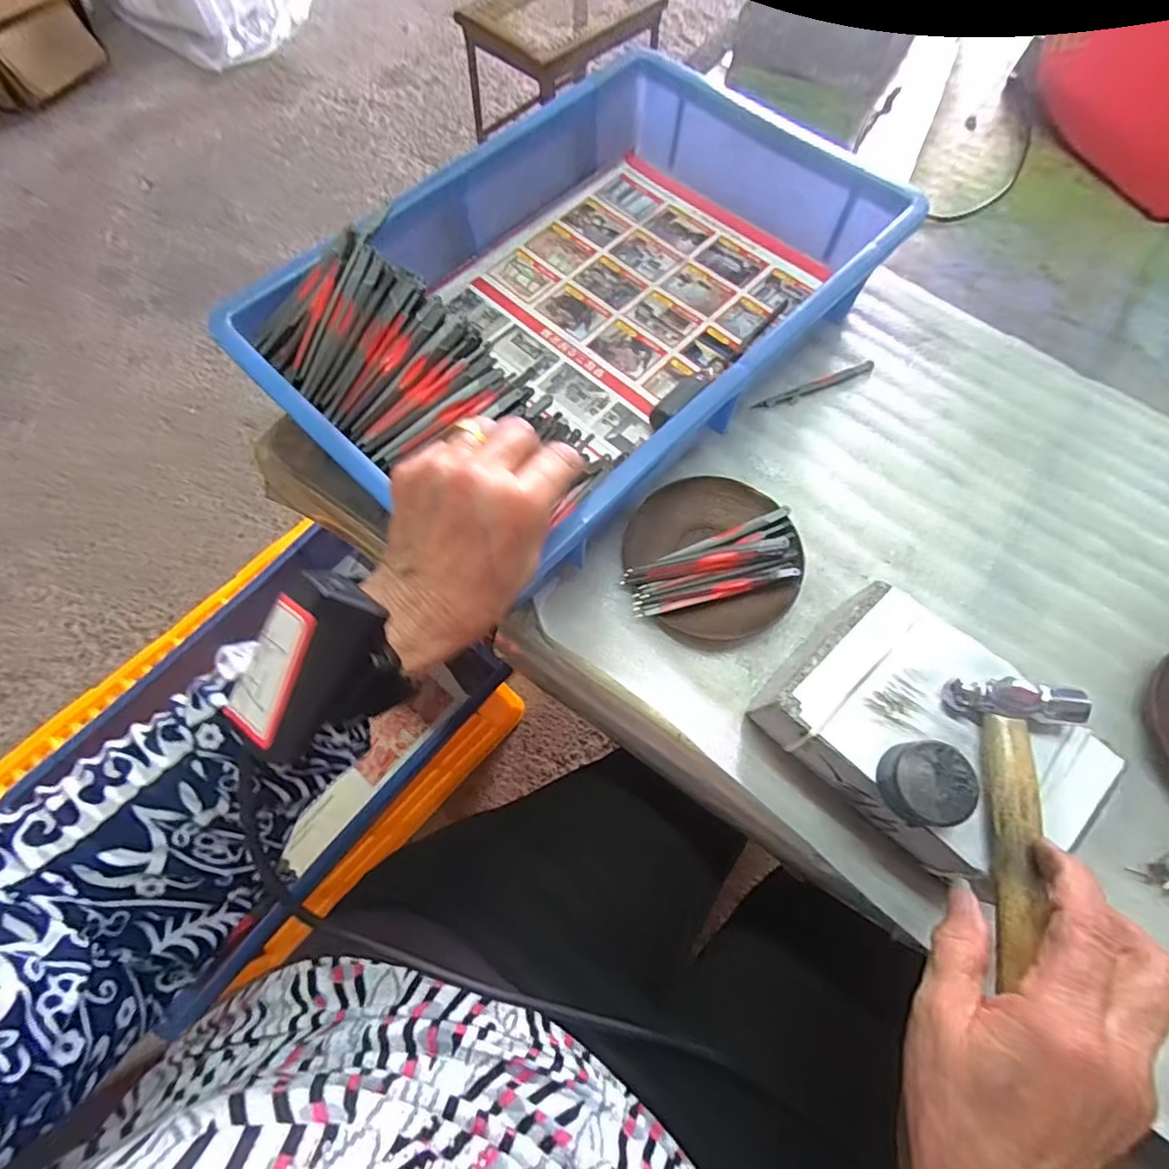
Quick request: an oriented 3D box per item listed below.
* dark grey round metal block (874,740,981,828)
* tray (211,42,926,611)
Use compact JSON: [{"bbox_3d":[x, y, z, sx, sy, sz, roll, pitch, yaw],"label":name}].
[{"bbox_3d":[0.163,0.095,0.268,0.036,0.020,0.037,0,69,0],"label":"dark grey round metal block"},{"bbox_3d":[0.001,-0.208,0.412,0.275,0.087,0.424,42,75,15],"label":"tray"}]

